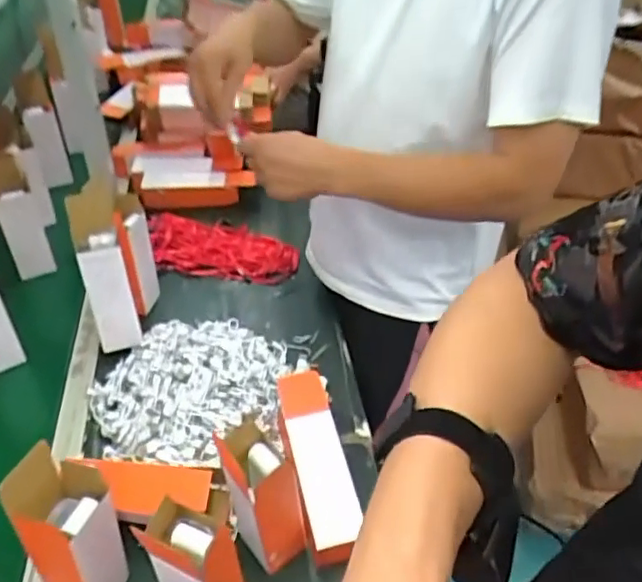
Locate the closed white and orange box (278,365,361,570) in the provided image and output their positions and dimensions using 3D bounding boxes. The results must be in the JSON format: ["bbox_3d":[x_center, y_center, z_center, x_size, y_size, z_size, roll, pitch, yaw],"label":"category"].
[{"bbox_3d":[-0.008,0.215,0.772,0.066,0.072,0.238,-9,42,-12],"label":"closed white and orange box"}]

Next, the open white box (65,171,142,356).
[{"bbox_3d":[-0.338,-0.031,0.943,0.074,0.262,0.056,-10,18,-13],"label":"open white box"}]

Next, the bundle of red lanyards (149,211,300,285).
[{"bbox_3d":[-0.200,-0.081,1.184,0.303,0.062,0.123,7,40,8],"label":"bundle of red lanyards"}]

